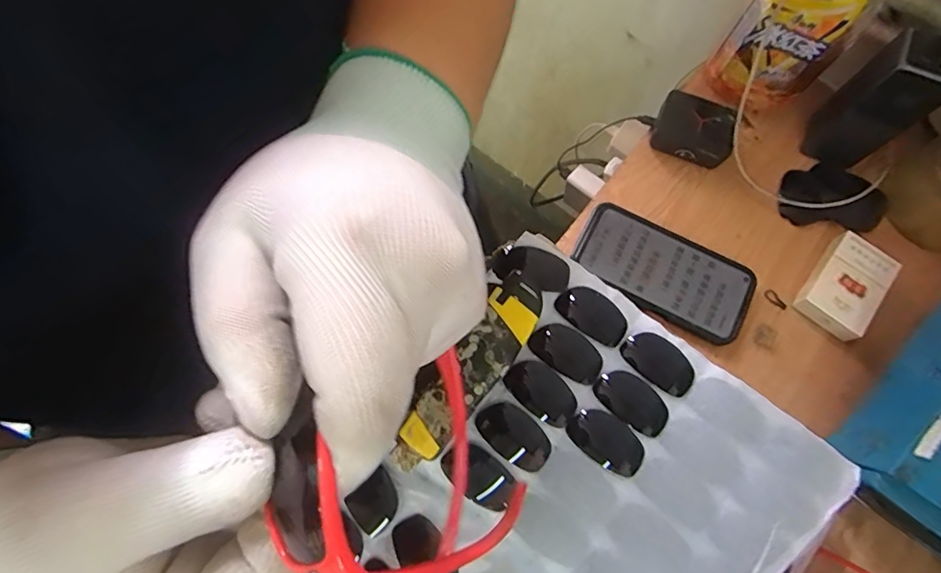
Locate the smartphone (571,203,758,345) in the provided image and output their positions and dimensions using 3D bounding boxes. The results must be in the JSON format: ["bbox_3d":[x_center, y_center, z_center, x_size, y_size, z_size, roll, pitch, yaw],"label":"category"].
[{"bbox_3d":[0.180,-0.014,0.475,0.162,0.012,0.080,31,75,7],"label":"smartphone"}]

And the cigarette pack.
[{"bbox_3d":[0.349,-0.002,0.470,0.057,0.024,0.089,37,76,10],"label":"cigarette pack"}]

